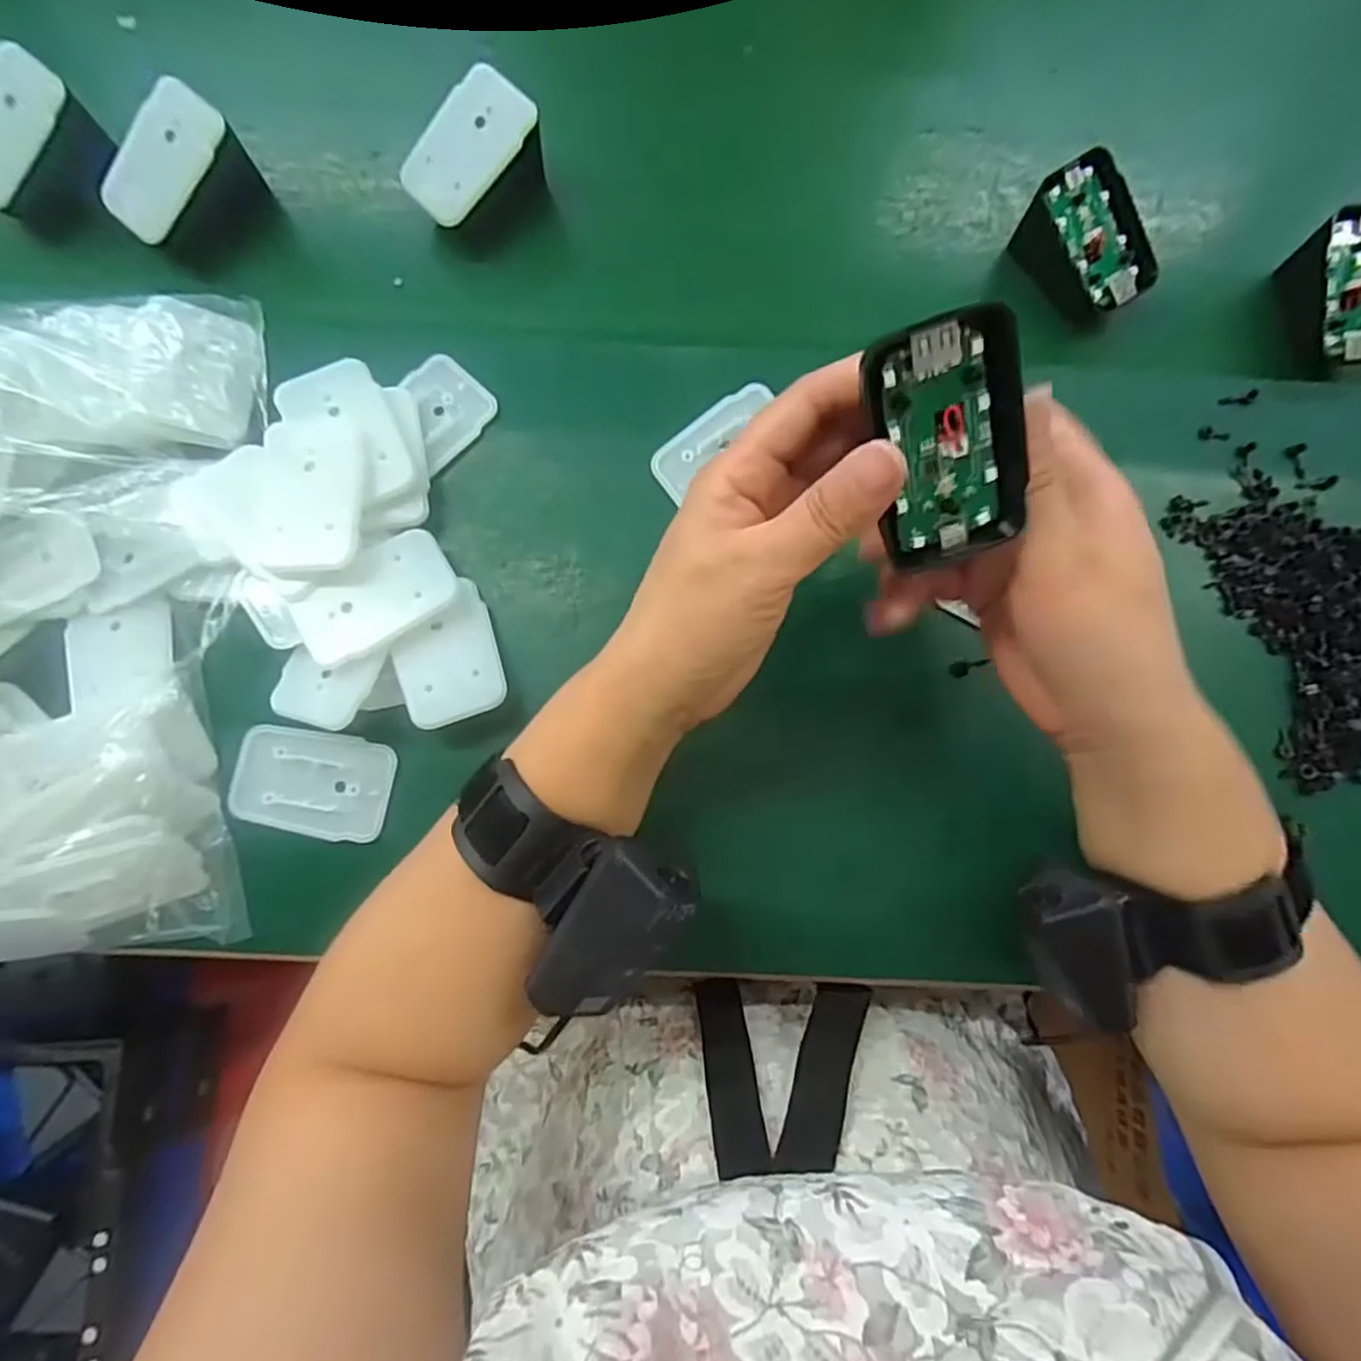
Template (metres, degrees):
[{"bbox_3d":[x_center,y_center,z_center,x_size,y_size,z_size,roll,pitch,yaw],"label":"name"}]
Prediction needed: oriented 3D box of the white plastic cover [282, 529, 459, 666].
[{"bbox_3d":[-0.133,-0.037,0.298,0.066,0.009,0.041,-31,83,-7],"label":"white plastic cover"}]

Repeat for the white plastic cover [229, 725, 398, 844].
[{"bbox_3d":[-0.164,0.045,0.304,0.067,0.005,0.044,13,80,0],"label":"white plastic cover"}]

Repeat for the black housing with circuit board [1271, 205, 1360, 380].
[{"bbox_3d":[0.335,-0.193,0.344,0.041,0.043,0.067,-7,81,-3],"label":"black housing with circuit board"}]

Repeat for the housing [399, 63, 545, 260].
[{"bbox_3d":[-0.101,-0.254,0.340,0.068,0.041,0.043,-44,85,-8],"label":"housing"}]

